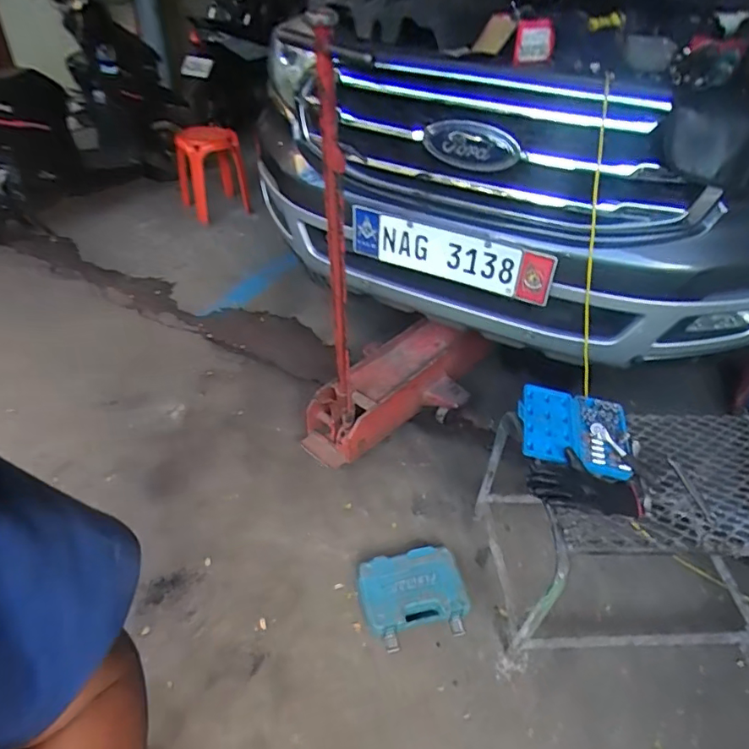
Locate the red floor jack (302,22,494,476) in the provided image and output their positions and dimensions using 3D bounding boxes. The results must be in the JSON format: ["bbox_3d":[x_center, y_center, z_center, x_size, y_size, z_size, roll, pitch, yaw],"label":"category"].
[{"bbox_3d":[0.090,-0.285,1.546,0.377,1.181,0.662,25,45,24],"label":"red floor jack"}]

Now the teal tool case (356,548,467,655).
[{"bbox_3d":[0.100,0.573,1.375,0.270,0.079,0.226,-9,41,-14],"label":"teal tool case"}]

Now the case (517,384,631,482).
[{"bbox_3d":[0.466,0.124,1.226,0.258,0.035,0.238,14,41,13],"label":"case"}]

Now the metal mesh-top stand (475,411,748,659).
[{"bbox_3d":[0.670,0.376,1.314,0.681,0.435,0.443,0,40,-4],"label":"metal mesh-top stand"}]

